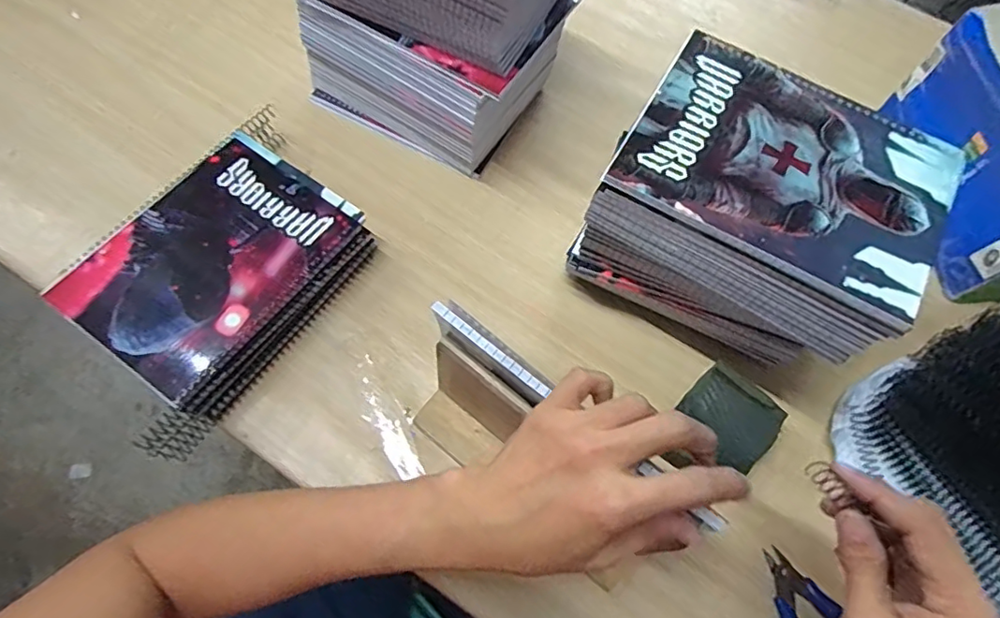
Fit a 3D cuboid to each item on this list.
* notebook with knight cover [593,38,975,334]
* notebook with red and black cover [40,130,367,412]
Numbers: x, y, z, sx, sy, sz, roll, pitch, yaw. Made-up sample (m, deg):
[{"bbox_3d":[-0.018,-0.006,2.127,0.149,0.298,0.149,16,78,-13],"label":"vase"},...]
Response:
[{"bbox_3d":[0.185,-0.092,0.363,0.193,0.009,0.141,28,66,10],"label":"notebook with knight cover"},{"bbox_3d":[-0.229,-0.043,0.457,0.147,0.011,0.202,33,67,12],"label":"notebook with red and black cover"}]

